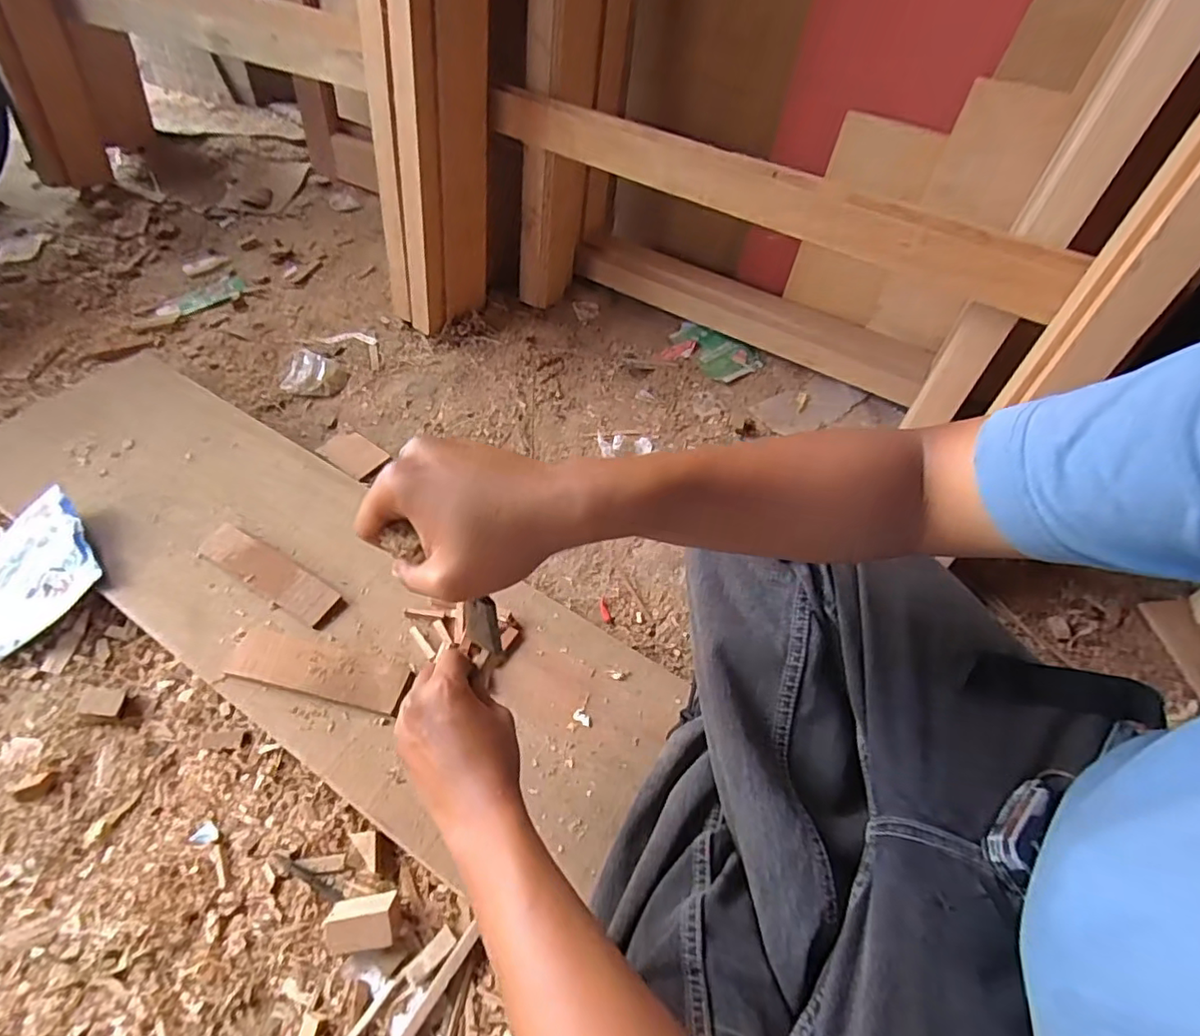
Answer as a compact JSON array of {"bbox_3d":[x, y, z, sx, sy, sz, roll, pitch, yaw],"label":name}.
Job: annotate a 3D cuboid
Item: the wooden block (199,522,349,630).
[{"bbox_3d":[-0.378,0.064,0.678,0.197,0.008,0.048,26,56,16],"label":"wooden block"}]

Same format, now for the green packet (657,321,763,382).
[{"bbox_3d":[0.196,-0.292,1.038,0.164,0.024,0.094,26,56,16],"label":"green packet"}]

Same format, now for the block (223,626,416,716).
[{"bbox_3d":[-0.292,0.156,0.610,0.187,0.014,0.055,12,53,6],"label":"block"}]

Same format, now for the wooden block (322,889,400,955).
[{"bbox_3d":[-0.209,0.353,0.516,0.058,0.031,0.041,-4,54,-7],"label":"wooden block"}]

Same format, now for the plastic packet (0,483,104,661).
[{"bbox_3d":[-0.671,0.067,0.690,0.171,0.022,0.171,-41,70,0],"label":"plastic packet"}]

